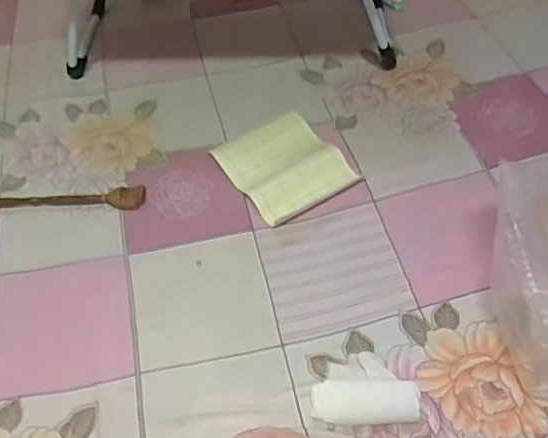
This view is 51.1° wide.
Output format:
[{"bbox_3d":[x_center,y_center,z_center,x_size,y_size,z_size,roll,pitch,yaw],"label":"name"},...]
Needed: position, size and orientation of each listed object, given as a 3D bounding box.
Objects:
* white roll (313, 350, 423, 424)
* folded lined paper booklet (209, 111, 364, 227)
[{"bbox_3d":[0.116,0.216,0.737,0.132,0.024,0.092,0,53,1],"label":"white roll"},{"bbox_3d":[0.019,-0.094,0.978,0.181,0.020,0.207,-28,58,-19],"label":"folded lined paper booklet"}]

